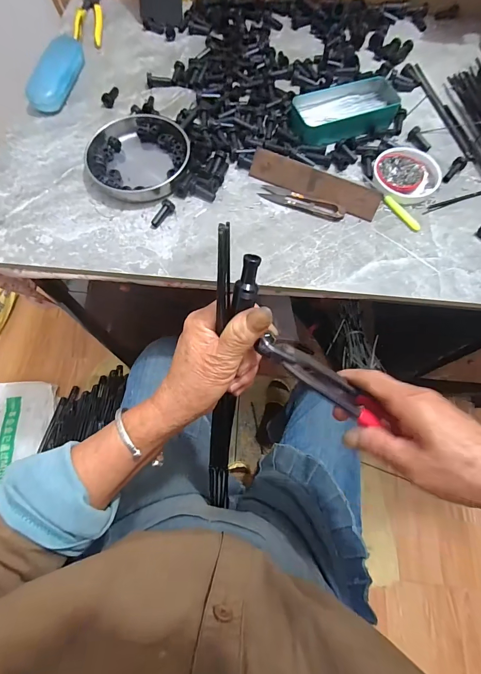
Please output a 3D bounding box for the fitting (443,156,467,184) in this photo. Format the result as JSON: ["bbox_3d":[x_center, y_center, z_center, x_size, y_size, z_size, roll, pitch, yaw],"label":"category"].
[{"bbox_3d":[0.299,-0.233,0.464,0.016,0.017,0.040,39,75,14],"label":"fitting"}]

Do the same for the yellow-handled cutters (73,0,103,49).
[{"bbox_3d":[-0.277,-0.583,0.604,0.048,0.009,0.170,-8,69,-3],"label":"yellow-handled cutters"}]

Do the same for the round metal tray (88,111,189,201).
[{"bbox_3d":[-0.140,-0.249,0.461,0.137,0.027,0.134,0,69,0],"label":"round metal tray"}]

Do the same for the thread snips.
[{"bbox_3d":[0.083,-0.181,0.448,0.115,0.006,0.025,24,71,9],"label":"thread snips"}]

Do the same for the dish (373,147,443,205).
[{"bbox_3d":[0.229,-0.225,0.460,0.089,0.012,0.086,0,69,0],"label":"dish"}]

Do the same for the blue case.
[{"bbox_3d":[-0.290,-0.425,0.528,0.049,0.036,0.160,8,69,3],"label":"blue case"}]

